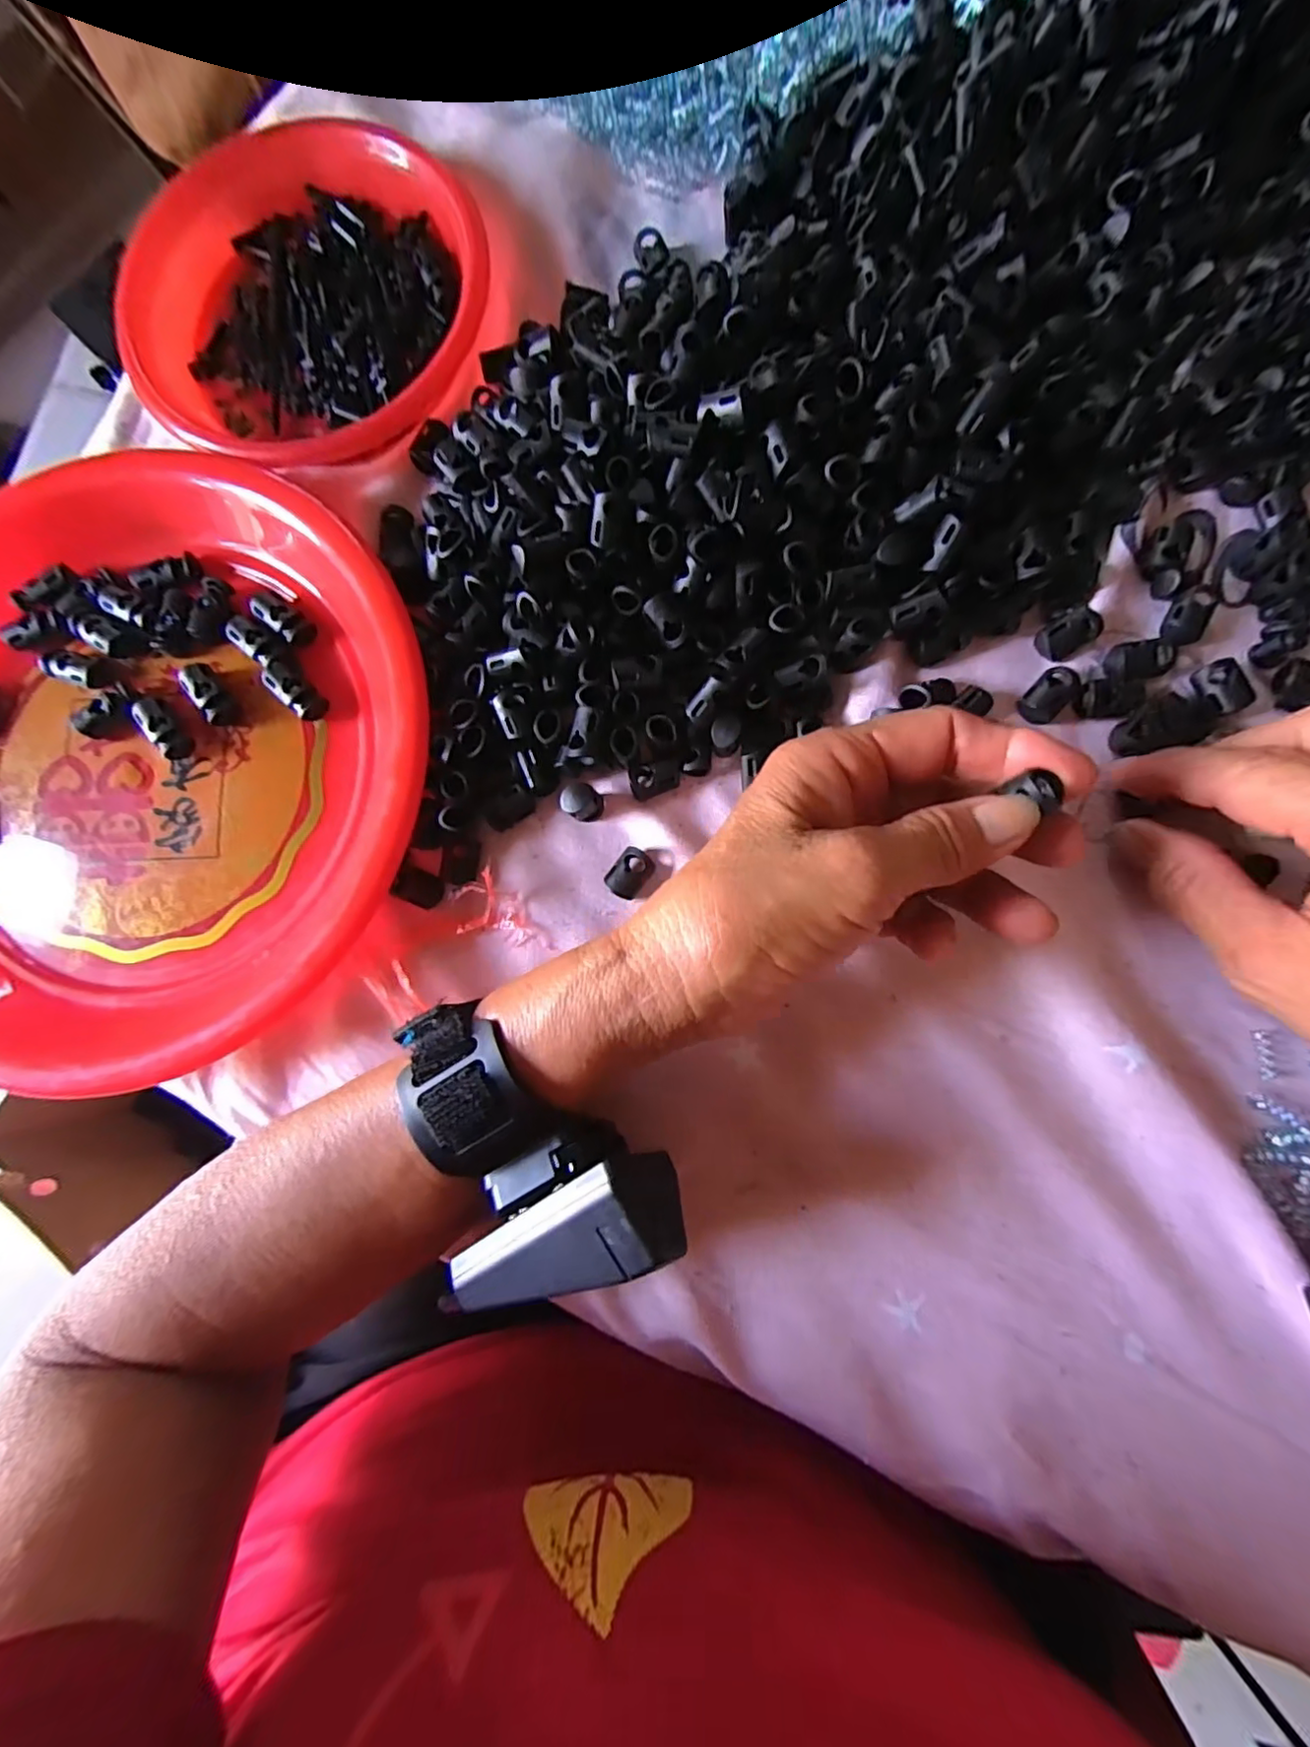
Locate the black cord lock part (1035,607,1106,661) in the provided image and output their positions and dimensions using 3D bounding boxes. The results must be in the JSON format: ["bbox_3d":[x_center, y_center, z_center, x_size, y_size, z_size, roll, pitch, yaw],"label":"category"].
[{"bbox_3d":[0.157,-0.092,0.230,0.021,0.009,0.016,-37,80,0],"label":"black cord lock part"}]

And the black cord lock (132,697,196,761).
[{"bbox_3d":[-0.209,-0.062,0.256,0.011,0.009,0.030,-39,80,0],"label":"black cord lock"}]

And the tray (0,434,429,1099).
[{"bbox_3d":[-0.223,-0.052,0.250,0.262,0.024,0.251,5,83,7],"label":"tray"}]

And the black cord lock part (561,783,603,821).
[{"bbox_3d":[-0.028,-0.028,0.239,0.012,0.018,0.014,41,88,10],"label":"black cord lock part"}]

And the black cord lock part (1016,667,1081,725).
[{"bbox_3d":[0.149,-0.067,0.229,0.014,0.009,0.020,42,88,10],"label":"black cord lock part"}]

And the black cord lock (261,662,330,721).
[{"bbox_3d":[-0.153,-0.078,0.256,0.012,0.007,0.029,-45,96,-1],"label":"black cord lock"}]

